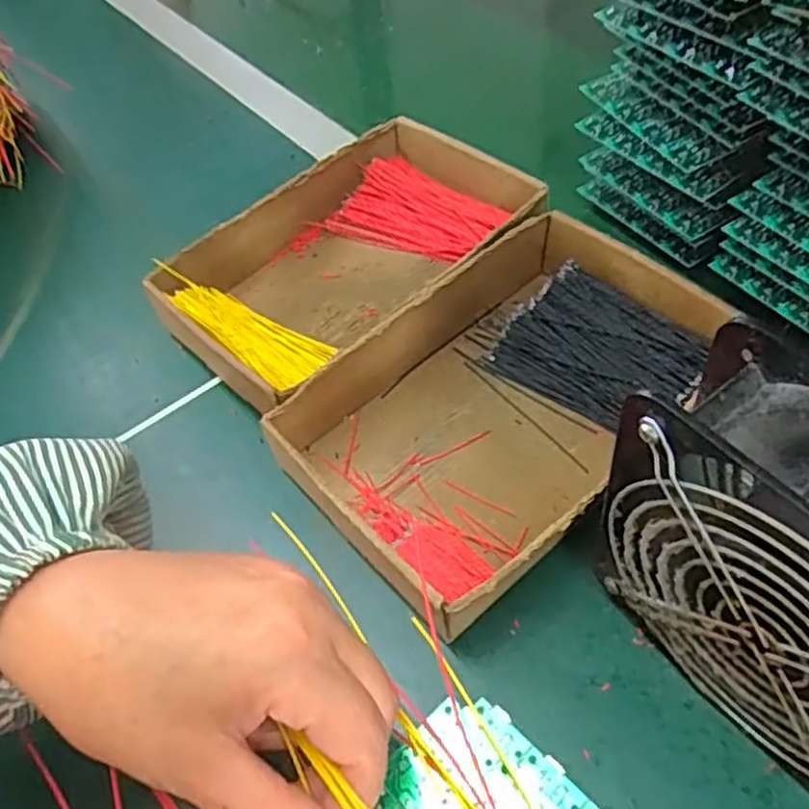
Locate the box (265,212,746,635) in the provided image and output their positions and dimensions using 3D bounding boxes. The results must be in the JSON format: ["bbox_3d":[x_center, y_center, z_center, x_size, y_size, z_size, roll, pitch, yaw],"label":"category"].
[{"bbox_3d":[0.058,-0.004,0.404,0.244,0.043,0.154,-39,58,-21],"label":"box"}]

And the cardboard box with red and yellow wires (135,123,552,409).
[{"bbox_3d":[-0.036,-0.094,0.480,0.237,0.041,0.150,-38,57,-20],"label":"cardboard box with red and yellow wires"}]

